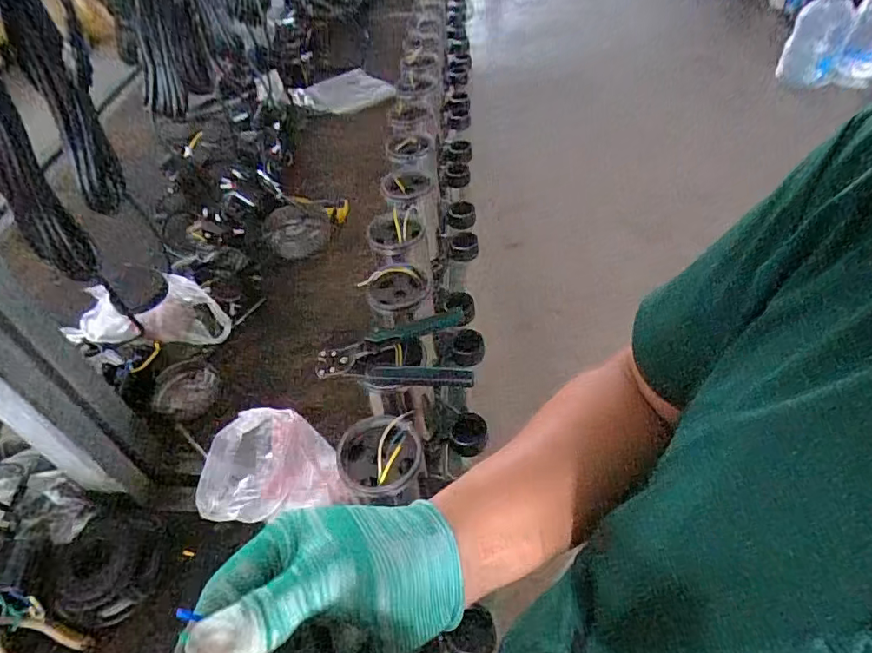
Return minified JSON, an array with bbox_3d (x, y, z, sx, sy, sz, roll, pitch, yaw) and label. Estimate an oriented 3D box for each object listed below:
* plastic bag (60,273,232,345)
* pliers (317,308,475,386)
[{"bbox_3d":[-0.434,-0.020,0.841,0.222,0.107,0.072,-4,42,-33],"label":"plastic bag"},{"bbox_3d":[-0.051,0.031,0.621,0.174,0.029,0.104,-7,47,-1],"label":"pliers"}]

